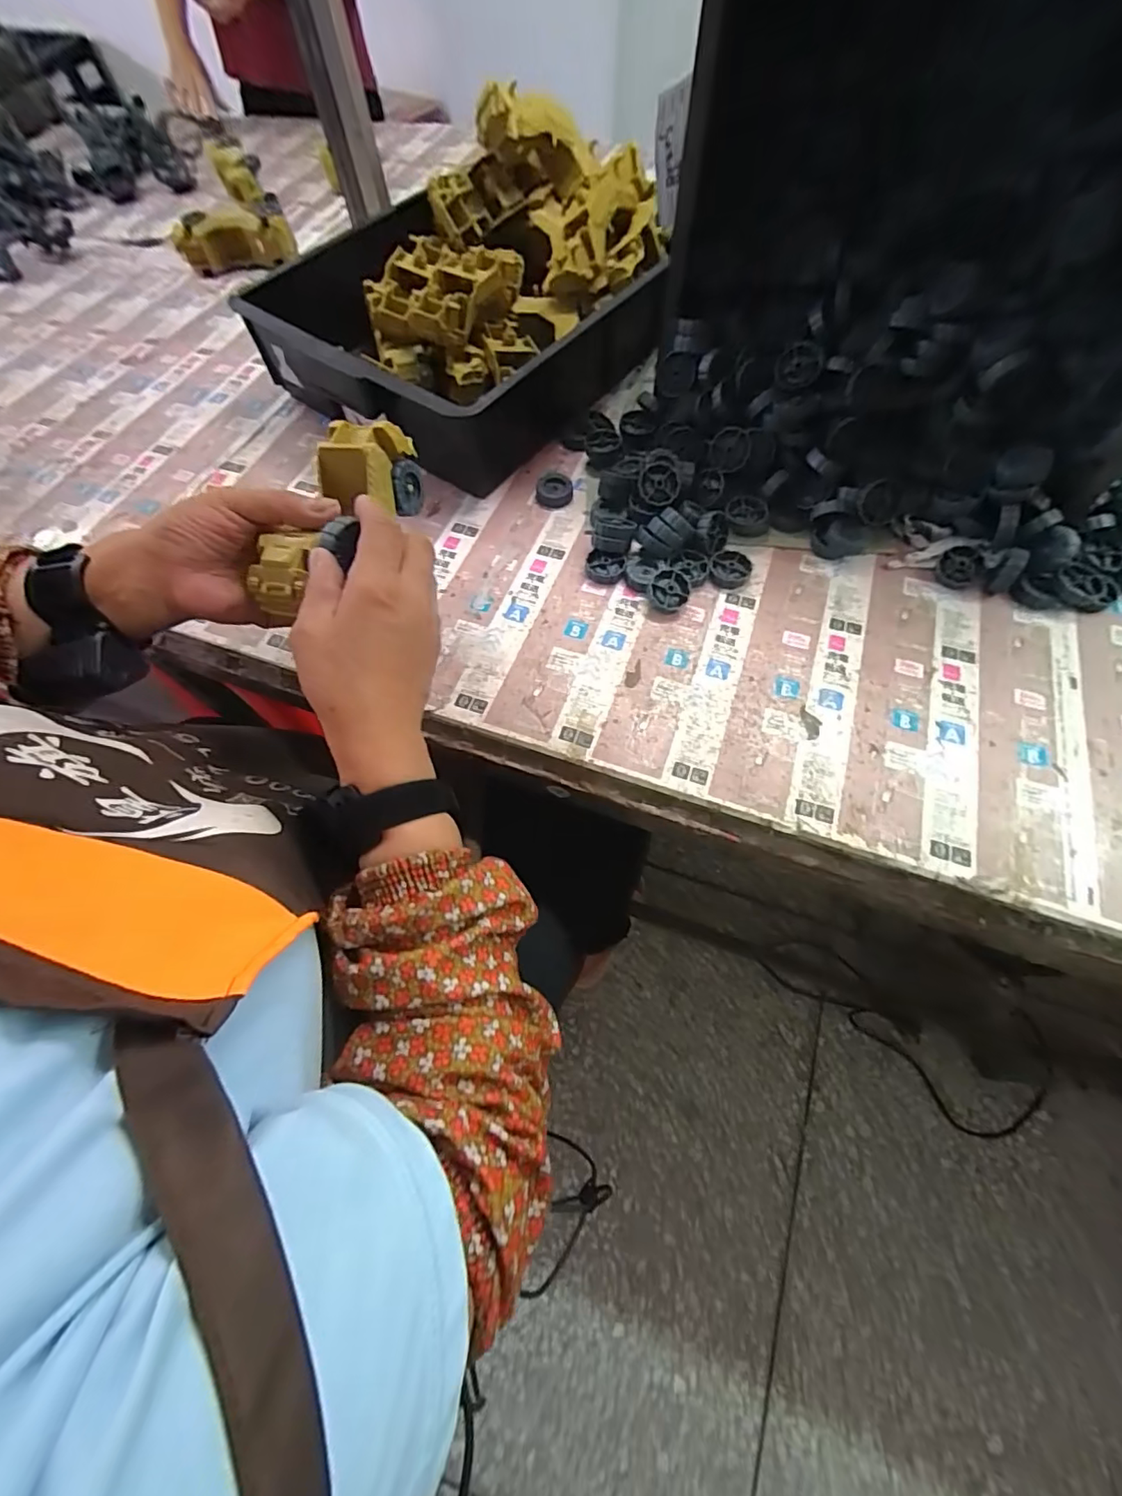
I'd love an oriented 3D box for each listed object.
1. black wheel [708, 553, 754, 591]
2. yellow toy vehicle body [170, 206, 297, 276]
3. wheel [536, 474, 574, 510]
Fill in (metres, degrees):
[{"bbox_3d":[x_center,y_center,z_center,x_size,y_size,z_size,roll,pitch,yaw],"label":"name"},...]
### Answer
[{"bbox_3d":[0.162,-0.170,0.515,0.039,0.012,0.043,18,66,11],"label":"black wheel"},{"bbox_3d":[-0.495,-0.769,0.816,0.172,0.057,0.063,-11,64,-3],"label":"yellow toy vehicle body"},{"bbox_3d":[-0.007,-0.275,0.575,0.038,0.014,0.043,-3,64,1],"label":"wheel"}]

